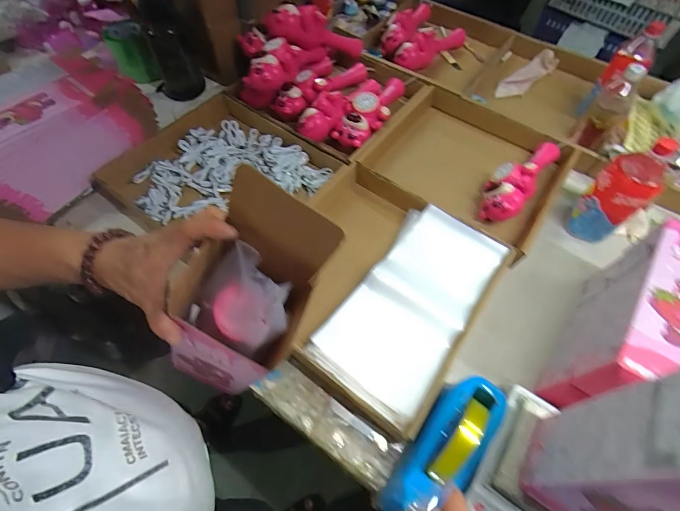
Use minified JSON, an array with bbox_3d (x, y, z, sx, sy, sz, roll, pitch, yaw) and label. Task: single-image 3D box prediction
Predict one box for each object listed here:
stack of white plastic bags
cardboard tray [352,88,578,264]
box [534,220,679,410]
[{"bbox_3d":[0.123,0.083,0.606,0.192,0.063,0.372,34,64,16],"label":"stack of white plastic bags"},{"bbox_3d":[0.274,-0.197,0.779,0.389,0.082,0.359,31,64,15],"label":"cardboard tray"},{"bbox_3d":[0.429,0.106,0.502,0.099,0.183,0.267,36,65,17],"label":"box"}]

